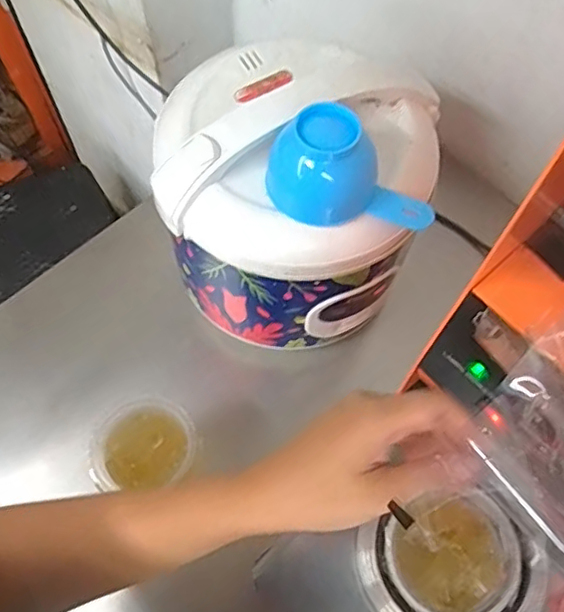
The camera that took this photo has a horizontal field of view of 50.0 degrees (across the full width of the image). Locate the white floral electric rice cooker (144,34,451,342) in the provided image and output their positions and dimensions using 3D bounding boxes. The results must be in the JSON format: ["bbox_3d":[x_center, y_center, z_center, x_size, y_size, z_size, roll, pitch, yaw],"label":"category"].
[{"bbox_3d":[0.011,-0.103,0.571,0.218,0.255,0.209,12,65,5],"label":"white floral electric rice cooker"}]

